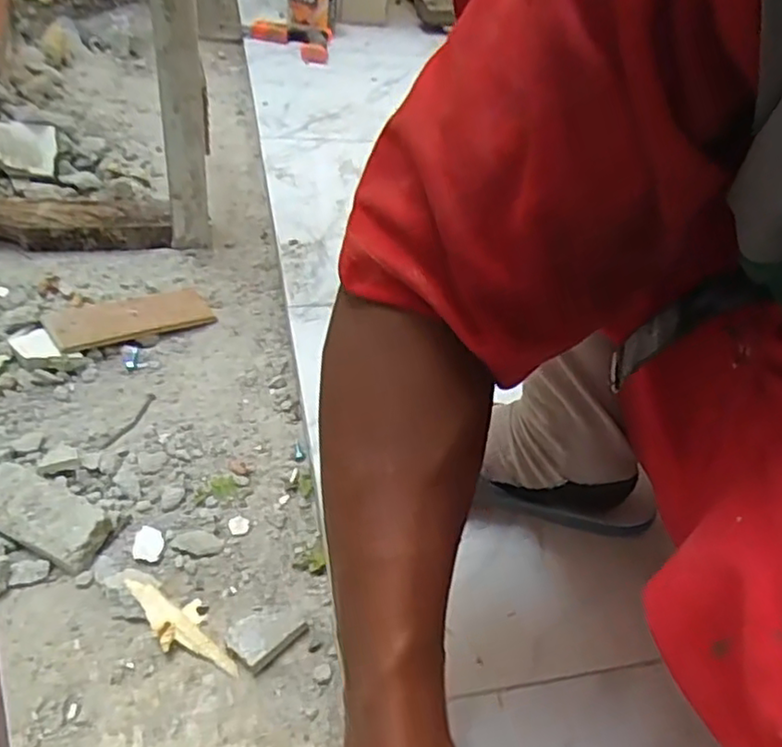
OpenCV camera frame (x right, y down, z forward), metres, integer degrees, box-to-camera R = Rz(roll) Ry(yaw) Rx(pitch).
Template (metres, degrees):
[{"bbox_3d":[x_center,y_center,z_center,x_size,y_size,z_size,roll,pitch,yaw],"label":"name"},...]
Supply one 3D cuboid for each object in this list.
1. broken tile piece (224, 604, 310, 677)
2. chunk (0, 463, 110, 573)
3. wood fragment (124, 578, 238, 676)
[{"bbox_3d":[-0.083,0.174,0.445,0.033,0.017,0.048,35,48,25],"label":"broken tile piece"},{"bbox_3d":[-0.254,0.102,0.486,0.101,0.024,0.049,24,44,14],"label":"chunk"},{"bbox_3d":[-0.139,0.169,0.446,0.092,0.022,0.036,36,50,11],"label":"wood fragment"}]

